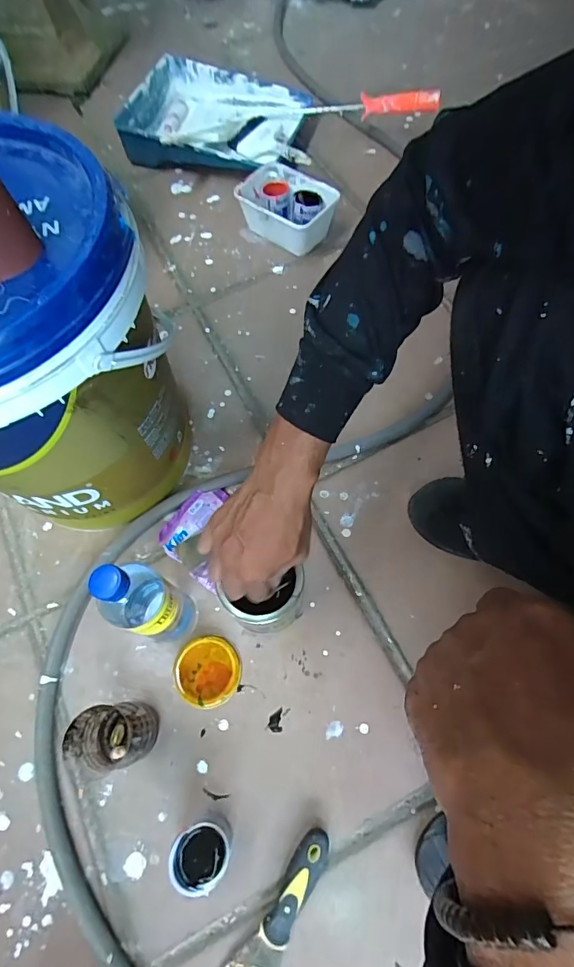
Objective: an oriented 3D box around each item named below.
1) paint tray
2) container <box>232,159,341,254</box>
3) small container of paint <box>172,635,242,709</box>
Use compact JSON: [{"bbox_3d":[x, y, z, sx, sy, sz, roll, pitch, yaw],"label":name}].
[{"bbox_3d":[-0.166,-0.780,0.977,0.370,0.089,0.267,18,68,9],"label":"paint tray"},{"bbox_3d":[0.001,-0.513,0.854,0.180,0.082,0.116,35,72,15],"label":"container"},{"bbox_3d":[-0.101,0.235,0.566,0.081,0.013,0.080,8,67,4],"label":"small container of paint"}]

